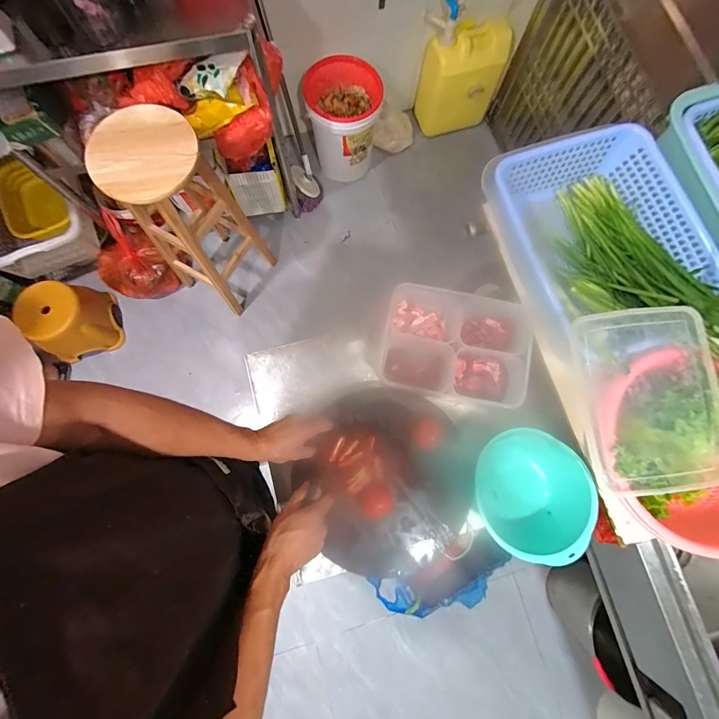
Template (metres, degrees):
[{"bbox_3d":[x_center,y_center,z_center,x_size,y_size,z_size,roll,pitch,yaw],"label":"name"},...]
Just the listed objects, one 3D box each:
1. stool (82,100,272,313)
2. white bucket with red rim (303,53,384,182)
[{"bbox_3d":[-0.562,-0.457,1.201,0.319,0.652,0.320,38,80,6],"label":"stool"},{"bbox_3d":[-0.064,-1.045,1.499,0.300,0.325,0.315,0,79,-1],"label":"white bucket with red rim"}]

